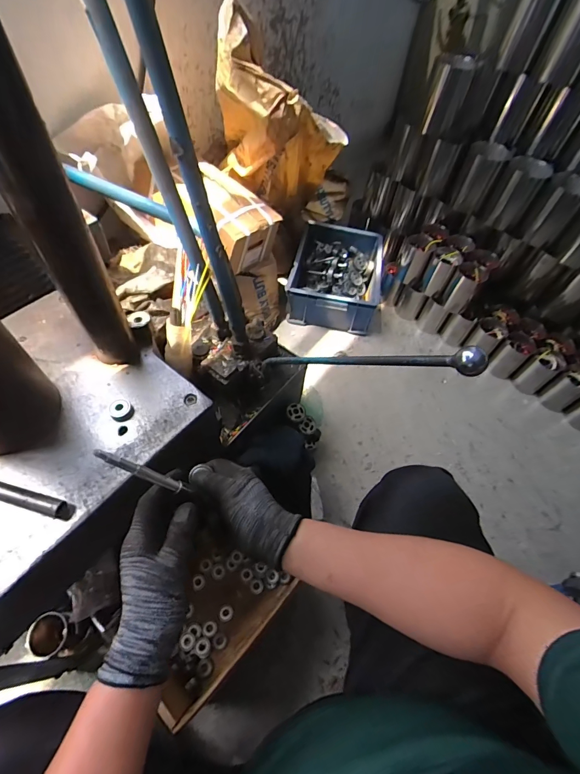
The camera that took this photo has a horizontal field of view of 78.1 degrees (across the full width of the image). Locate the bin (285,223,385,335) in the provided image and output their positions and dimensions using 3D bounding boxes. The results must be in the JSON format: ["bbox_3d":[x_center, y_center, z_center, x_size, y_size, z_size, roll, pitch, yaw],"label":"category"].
[{"bbox_3d":[0.170,-0.401,1.291,0.306,0.140,0.386,13,56,3],"label":"bin"}]

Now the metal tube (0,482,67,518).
[{"bbox_3d":[-0.343,0.134,0.442,0.136,0.021,0.022,14,56,4],"label":"metal tube"}]

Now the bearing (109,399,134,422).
[{"bbox_3d":[-0.248,0.034,0.525,0.031,0.011,0.031,2,56,-4],"label":"bearing"}]

